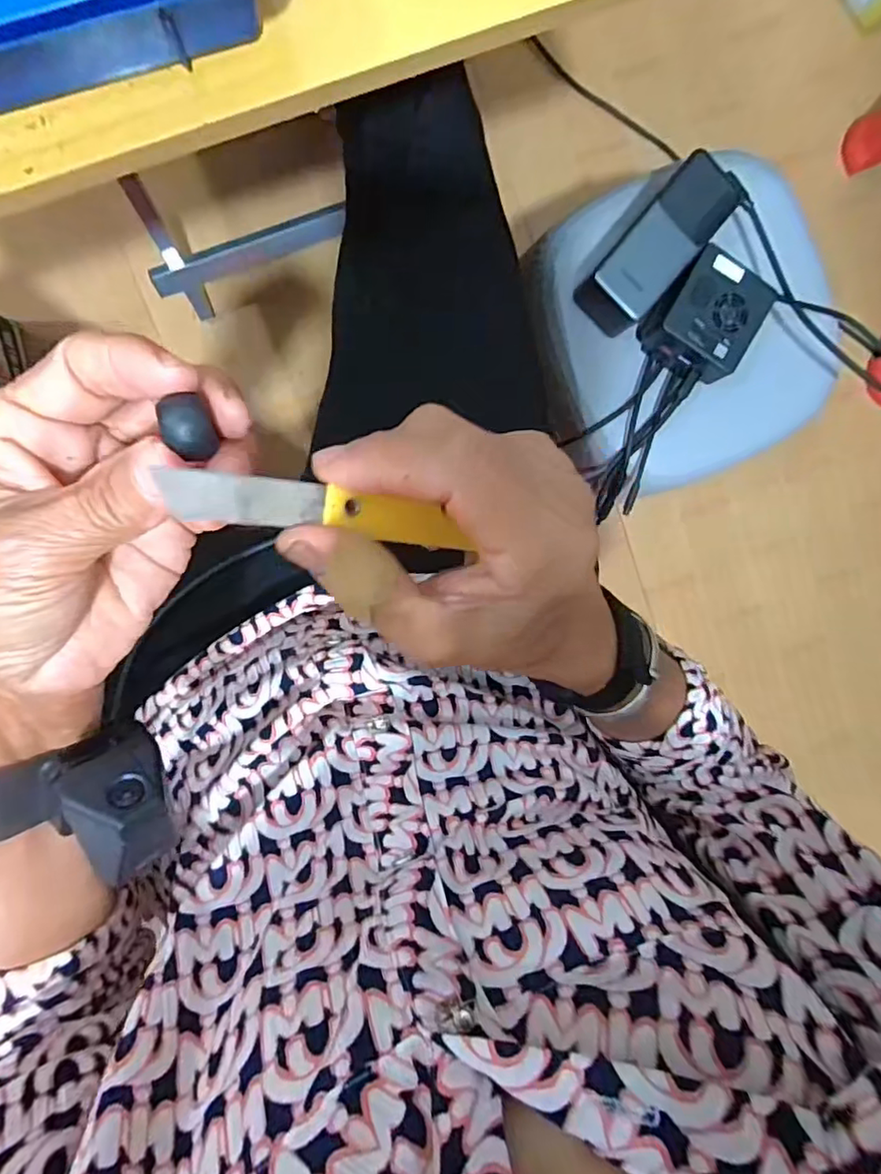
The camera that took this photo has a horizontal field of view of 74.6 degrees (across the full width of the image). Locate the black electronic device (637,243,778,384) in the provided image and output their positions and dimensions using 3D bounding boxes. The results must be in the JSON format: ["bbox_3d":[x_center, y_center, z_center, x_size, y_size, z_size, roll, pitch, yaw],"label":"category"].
[{"bbox_3d":[0.221,-0.227,0.480,0.082,0.038,0.088,30,92,-9],"label":"black electronic device"}]

